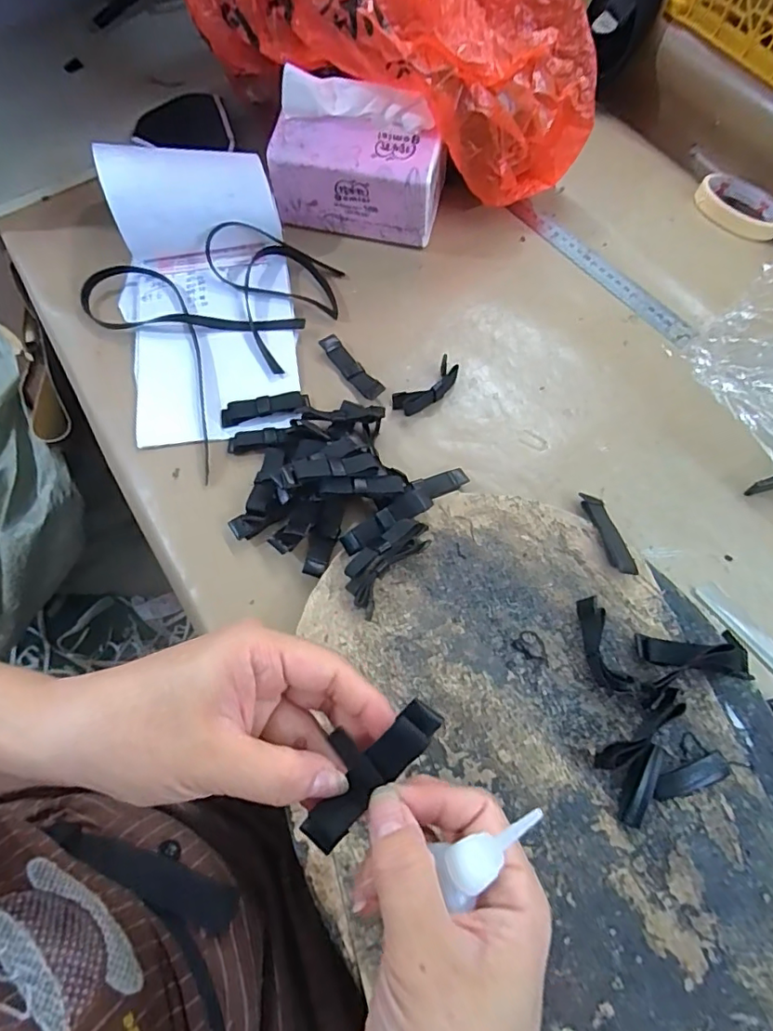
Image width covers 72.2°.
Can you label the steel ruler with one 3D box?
[{"bbox_3d":[0.199,-0.232,0.492,0.027,0.008,0.210,-35,70,-12],"label":"steel ruler"}]

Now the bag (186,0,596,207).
[{"bbox_3d":[0.020,-0.392,0.424,0.339,0.151,0.162,10,65,-20],"label":"bag"}]

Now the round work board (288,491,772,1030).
[{"bbox_3d":[0.089,0.152,0.315,0.271,0.020,0.331,-31,69,-11],"label":"round work board"}]

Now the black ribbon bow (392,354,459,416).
[{"bbox_3d":[0.032,-0.103,0.433,0.057,0.019,0.022,-34,70,-12],"label":"black ribbon bow"}]

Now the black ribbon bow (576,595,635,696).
[{"bbox_3d":[0.134,0.081,0.333,0.016,0.015,0.059,-14,67,-4],"label":"black ribbon bow"}]

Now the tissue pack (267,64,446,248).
[{"bbox_3d":[-0.023,-0.306,0.467,0.143,0.118,0.067,17,68,9],"label":"tissue pack"}]

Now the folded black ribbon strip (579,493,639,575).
[{"bbox_3d":[0.155,0.012,0.374,0.016,0.005,0.068,-12,54,-3],"label":"folded black ribbon strip"}]

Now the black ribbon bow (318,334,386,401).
[{"bbox_3d":[-0.030,-0.124,0.444,0.017,0.006,0.073,-36,70,-13],"label":"black ribbon bow"}]

